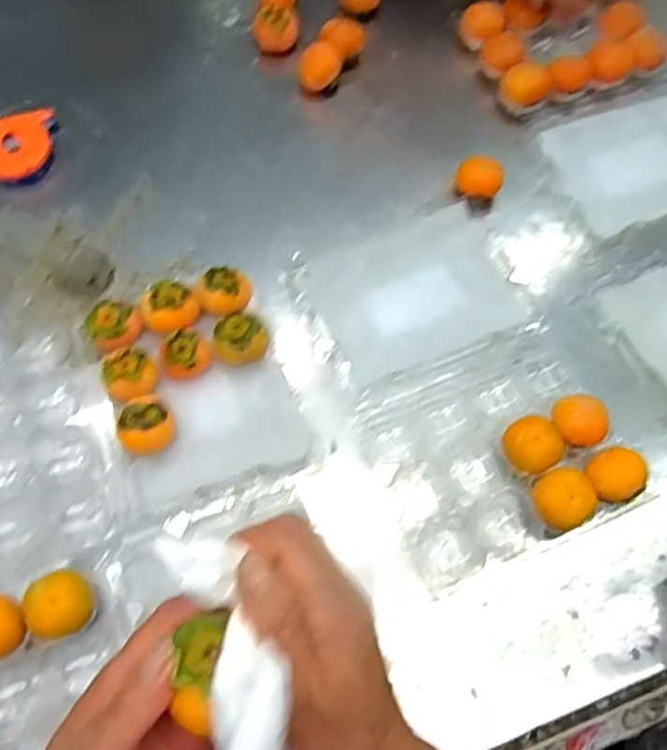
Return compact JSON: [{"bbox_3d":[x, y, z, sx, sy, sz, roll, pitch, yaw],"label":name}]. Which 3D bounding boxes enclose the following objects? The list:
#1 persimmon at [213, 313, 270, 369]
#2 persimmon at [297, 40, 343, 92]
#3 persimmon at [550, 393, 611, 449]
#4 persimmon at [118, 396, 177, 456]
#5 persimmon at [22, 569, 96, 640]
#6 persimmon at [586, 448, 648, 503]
[{"bbox_3d":[-0.085,-0.032,0.626,0.048,0.032,0.042,-2,66,-3],"label":"persimmon"},{"bbox_3d":[-0.016,-0.342,0.773,0.047,0.048,0.048,5,66,0],"label":"persimmon"},{"bbox_3d":[0.218,0.044,0.609,0.048,0.034,0.047,1,66,-2],"label":"persimmon"},{"bbox_3d":[-0.162,0.046,0.590,0.042,0.034,0.046,1,66,-2],"label":"persimmon"},{"bbox_3d":[-0.210,0.174,0.520,0.051,0.033,0.047,1,66,-2],"label":"persimmon"},{"bbox_3d":[0.241,0.089,0.586,0.045,0.032,0.046,1,66,-2],"label":"persimmon"}]

